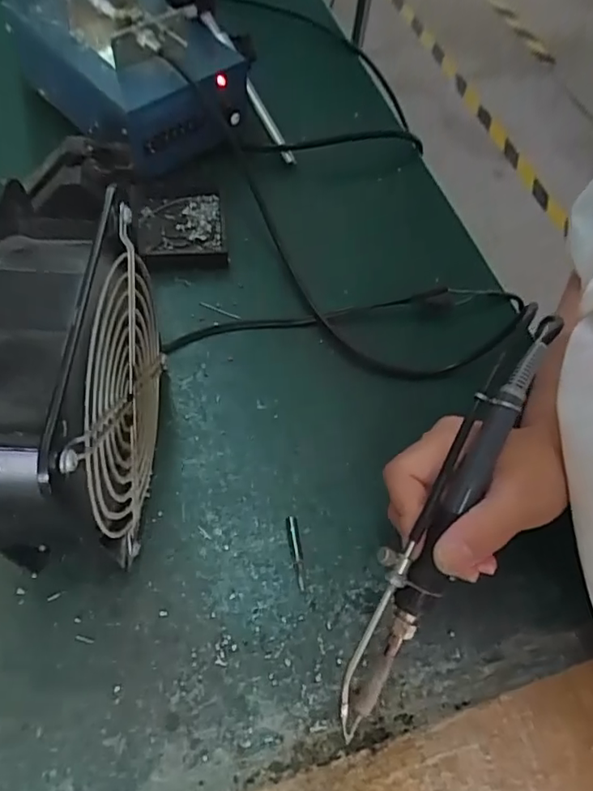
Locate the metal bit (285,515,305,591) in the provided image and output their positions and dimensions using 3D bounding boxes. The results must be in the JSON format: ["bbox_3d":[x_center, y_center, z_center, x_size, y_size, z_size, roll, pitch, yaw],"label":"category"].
[{"bbox_3d":[0.000,0.088,0.321,0.007,0.008,0.040,-6,61,-7],"label":"metal bit"}]

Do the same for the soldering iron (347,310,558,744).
[{"bbox_3d":[0.068,0.058,0.272,0.026,0.022,0.218,26,87,15],"label":"soldering iron"}]

